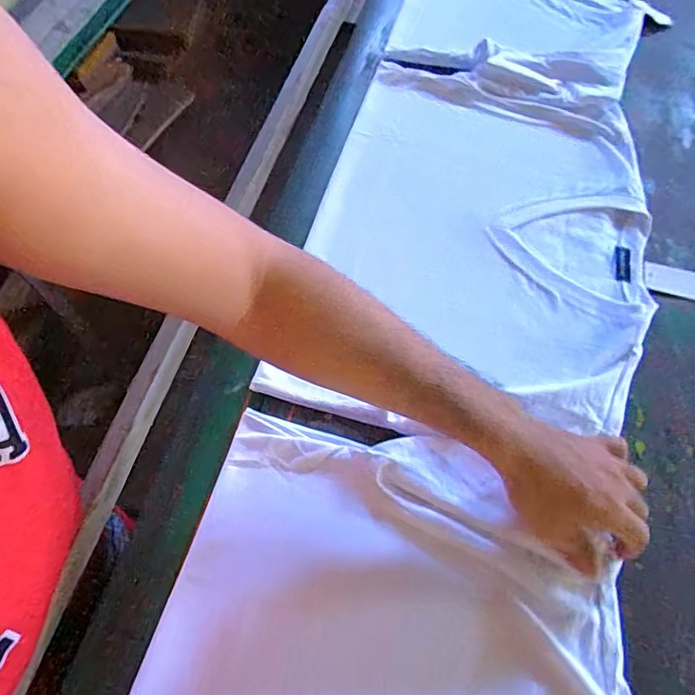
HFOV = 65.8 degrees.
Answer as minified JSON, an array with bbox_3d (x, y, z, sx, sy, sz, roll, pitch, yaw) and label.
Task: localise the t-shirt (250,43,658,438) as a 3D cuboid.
[{"bbox_3d":[0.154,-0.144,0.634,0.380,0.036,0.521,9,61,5],"label":"t-shirt"}]

